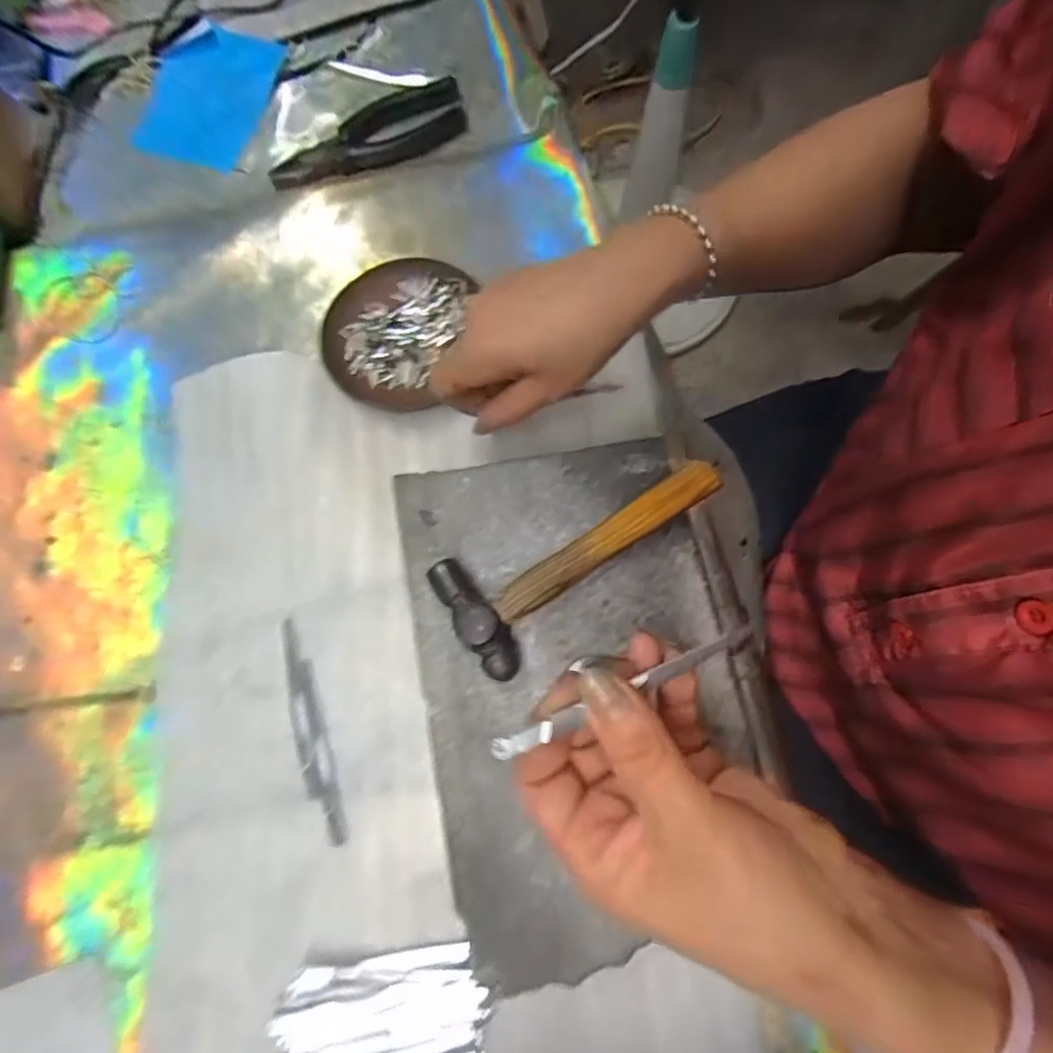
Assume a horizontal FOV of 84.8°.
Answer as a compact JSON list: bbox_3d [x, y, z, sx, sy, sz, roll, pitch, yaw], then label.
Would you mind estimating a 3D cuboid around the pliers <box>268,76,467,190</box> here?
[{"bbox_3d":[-0.126,-0.311,0.461,0.160,0.017,0.066,-34,76,-6],"label":"pliers"}]

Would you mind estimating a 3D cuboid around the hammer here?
[{"bbox_3d":[0.033,0.015,0.293,0.150,0.019,0.060,-29,76,-5],"label":"hammer"}]

